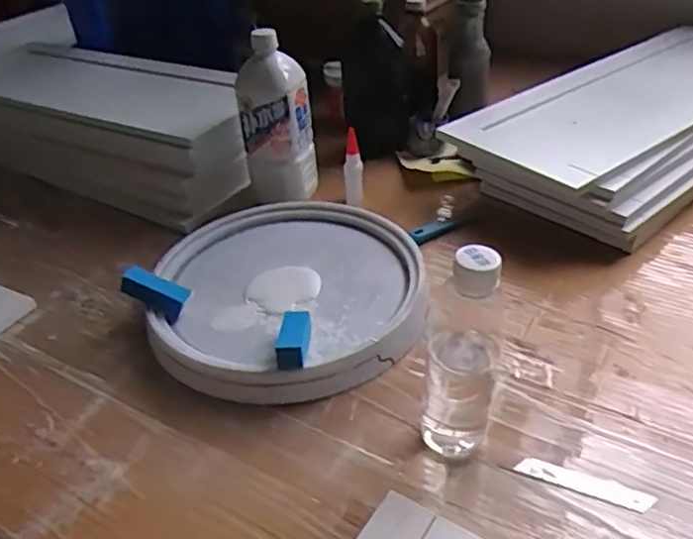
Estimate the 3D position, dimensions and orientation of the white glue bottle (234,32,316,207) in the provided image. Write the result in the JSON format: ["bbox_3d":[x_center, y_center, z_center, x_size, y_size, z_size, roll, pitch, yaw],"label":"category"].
[{"bbox_3d":[-0.089,-0.188,0.816,0.078,0.201,0.068,10,39,17],"label":"white glue bottle"}]

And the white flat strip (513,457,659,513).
[{"bbox_3d":[0.187,0.169,0.505,0.100,0.004,0.019,14,40,22],"label":"white flat strip"}]

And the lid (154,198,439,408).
[{"bbox_3d":[-0.059,0.017,0.686,0.275,0.049,0.289,-2,37,2],"label":"lid"}]

